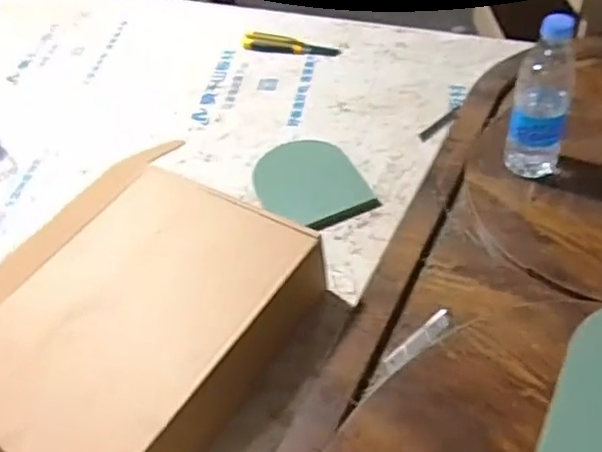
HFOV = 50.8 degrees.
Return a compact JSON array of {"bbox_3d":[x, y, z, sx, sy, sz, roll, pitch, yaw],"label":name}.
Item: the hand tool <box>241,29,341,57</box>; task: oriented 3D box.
[{"bbox_3d":[-0.019,-0.338,1.181,0.183,0.027,0.047,9,49,15],"label":"hand tool"}]

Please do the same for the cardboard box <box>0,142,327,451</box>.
[{"bbox_3d":[-0.216,0.119,0.738,0.354,0.108,0.415,25,57,28],"label":"cardboard box"}]

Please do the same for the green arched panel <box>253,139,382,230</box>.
[{"bbox_3d":[0.009,-0.064,0.929,0.143,0.009,0.181,-23,49,-10],"label":"green arched panel"}]

